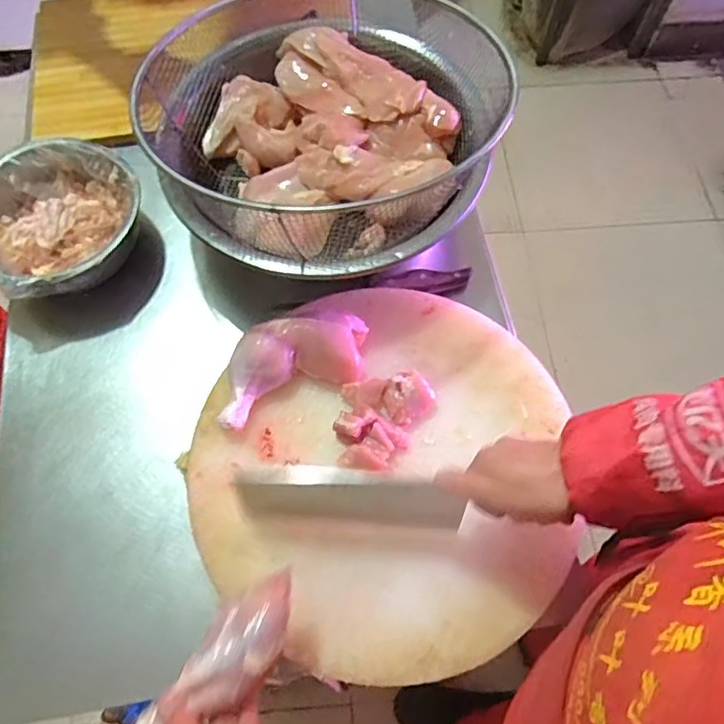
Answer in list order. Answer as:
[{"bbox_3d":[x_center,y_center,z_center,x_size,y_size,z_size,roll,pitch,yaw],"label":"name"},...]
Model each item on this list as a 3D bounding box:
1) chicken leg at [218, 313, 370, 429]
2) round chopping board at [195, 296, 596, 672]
[{"bbox_3d":[-0.078,-0.005,0.628,0.177,0.030,0.090,-23,68,-10],"label":"chicken leg"},{"bbox_3d":[0.024,0.099,0.604,0.366,0.030,0.381,0,66,0],"label":"round chopping board"}]

